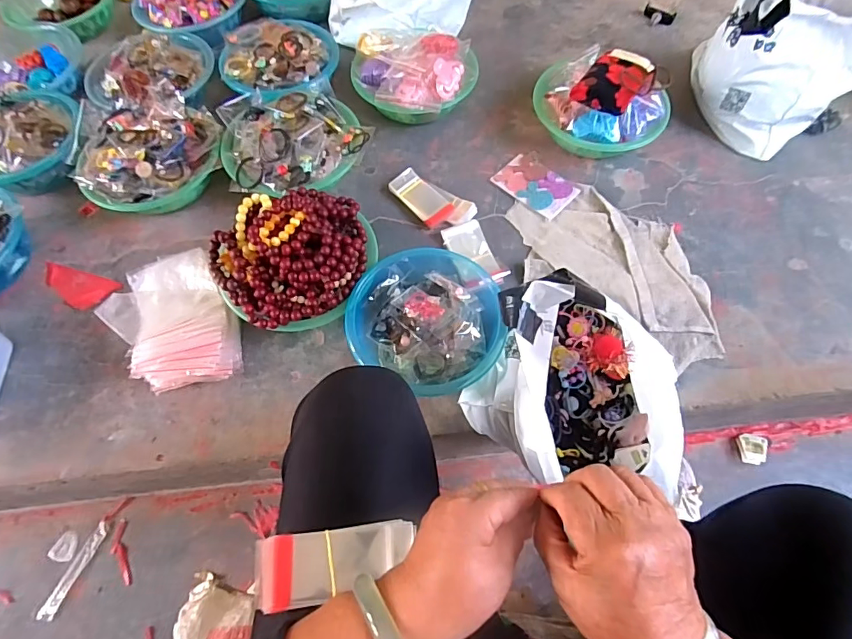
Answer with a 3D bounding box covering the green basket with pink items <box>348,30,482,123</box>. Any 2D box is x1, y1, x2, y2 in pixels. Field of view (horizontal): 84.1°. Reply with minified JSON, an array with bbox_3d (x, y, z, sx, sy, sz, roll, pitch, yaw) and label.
[{"bbox_3d":[-0.021,-0.460,0.909,0.235,0.106,0.194,1,64,1],"label":"green basket with pink items"}]

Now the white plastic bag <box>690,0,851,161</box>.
[{"bbox_3d":[0.672,-0.499,0.844,0.295,0.254,0.231,-36,69,-16],"label":"white plastic bag"}]

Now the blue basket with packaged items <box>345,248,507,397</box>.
[{"bbox_3d":[-0.001,0.000,0.703,0.216,0.077,0.220,0,64,0],"label":"blue basket with packaged items"}]

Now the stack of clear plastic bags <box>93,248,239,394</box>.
[{"bbox_3d":[-0.381,0.007,0.711,0.163,0.069,0.231,-29,67,-13],"label":"stack of clear plastic bags"}]

